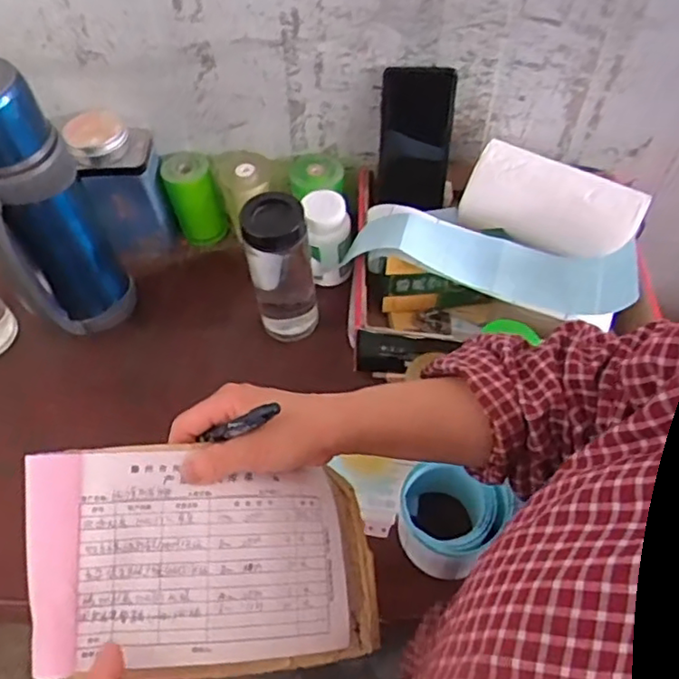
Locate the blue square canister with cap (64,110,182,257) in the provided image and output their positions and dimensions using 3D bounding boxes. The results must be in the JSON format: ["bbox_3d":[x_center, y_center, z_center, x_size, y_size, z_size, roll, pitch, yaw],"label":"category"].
[{"bbox_3d":[-0.261,-0.189,0.780,0.093,0.177,0.083,-13,57,-7],"label":"blue square canister with cap"}]

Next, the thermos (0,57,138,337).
[{"bbox_3d":[-0.303,-0.123,0.639,0.105,0.294,0.077,-34,62,-19],"label":"thermos"}]

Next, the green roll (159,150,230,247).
[{"bbox_3d":[-0.181,-0.175,0.800,0.057,0.101,0.060,-1,56,1],"label":"green roll"}]

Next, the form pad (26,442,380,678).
[{"bbox_3d":[-0.084,0.140,0.414,0.211,0.033,0.138,0,78,-14],"label":"form pad"}]

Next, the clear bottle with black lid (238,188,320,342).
[{"bbox_3d":[-0.062,-0.074,0.688,0.068,0.177,0.064,-6,56,-3],"label":"clear bottle with black lid"}]

